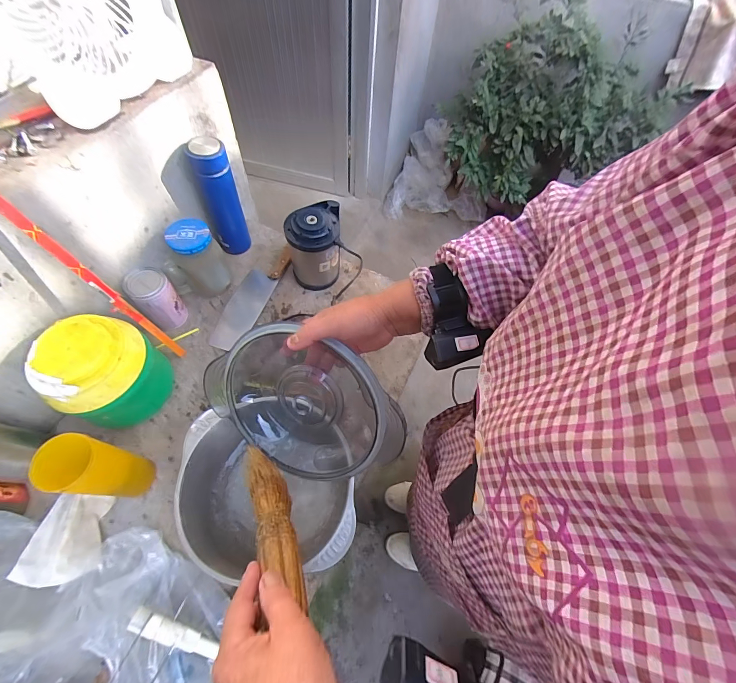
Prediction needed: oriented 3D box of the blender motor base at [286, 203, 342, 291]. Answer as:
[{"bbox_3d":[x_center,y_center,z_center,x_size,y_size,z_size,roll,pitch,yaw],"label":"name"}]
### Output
[{"bbox_3d":[-0.108,-0.201,0.698,0.101,0.152,0.125,0,60,-4],"label":"blender motor base"}]

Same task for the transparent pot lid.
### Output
[{"bbox_3d":[-0.081,0.075,0.428,0.228,0.205,0.058,42,29,-7],"label":"transparent pot lid"}]

